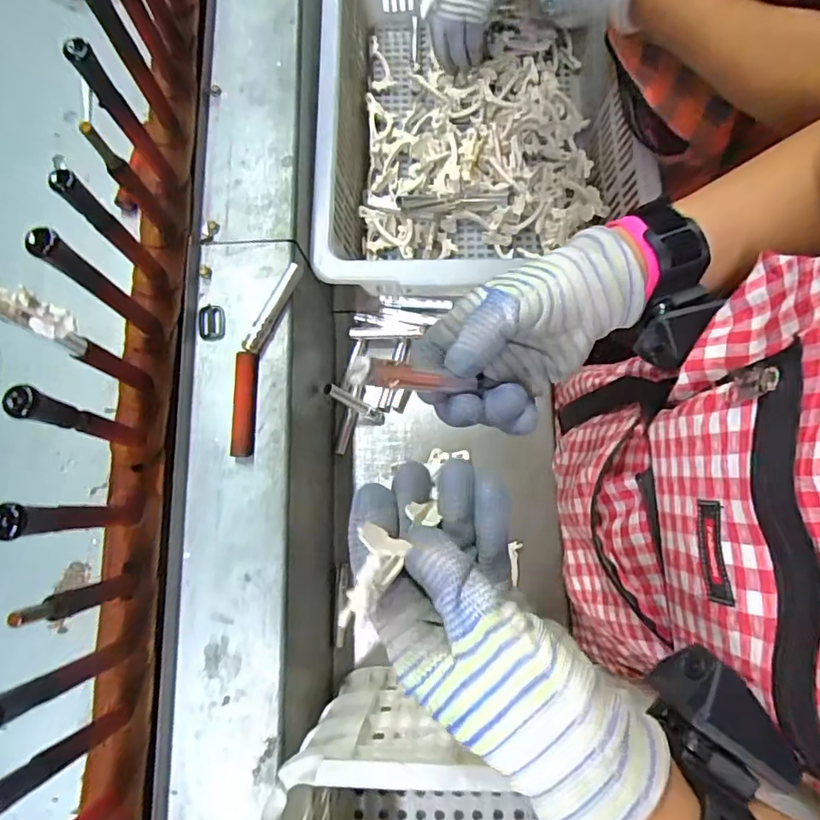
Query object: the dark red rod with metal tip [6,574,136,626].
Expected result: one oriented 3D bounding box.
[{"bbox_3d":[-0.225,0.127,0.374,0.014,0.118,0.019,-14,76,-6],"label":"dark red rod with metal tip"}]

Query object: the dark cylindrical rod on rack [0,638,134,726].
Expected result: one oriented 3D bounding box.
[{"bbox_3d":[-0.224,0.175,0.360,0.021,0.143,0.018,-24,77,-8],"label":"dark cylindrical rod on rack"}]

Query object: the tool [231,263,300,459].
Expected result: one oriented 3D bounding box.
[{"bbox_3d":[-0.136,-0.047,0.493,0.031,0.016,0.176,13,78,2],"label":"tool"}]

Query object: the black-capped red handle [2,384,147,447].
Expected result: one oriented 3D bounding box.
[{"bbox_3d":[-0.229,0.009,0.393,0.018,0.144,0.018,9,75,0],"label":"black-capped red handle"}]

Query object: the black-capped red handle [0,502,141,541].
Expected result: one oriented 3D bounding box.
[{"bbox_3d":[-0.226,0.078,0.389,0.022,0.166,0.021,-3,75,-3],"label":"black-capped red handle"}]

